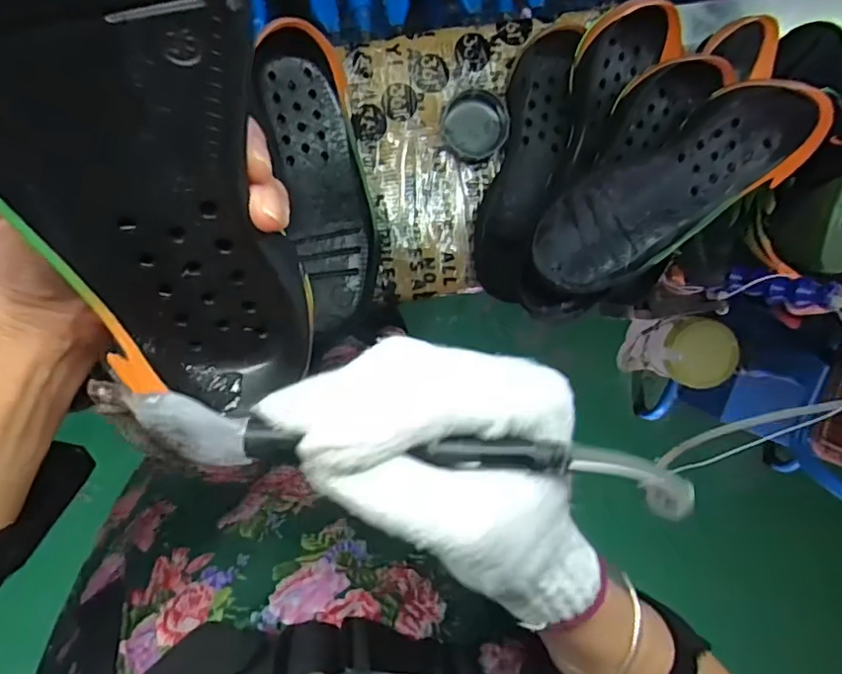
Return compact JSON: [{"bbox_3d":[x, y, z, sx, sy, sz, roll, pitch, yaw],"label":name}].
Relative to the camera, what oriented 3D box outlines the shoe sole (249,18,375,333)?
[{"bbox_3d":[-0.081,-0.125,0.475,0.079,0.043,0.240,-13,95,-2],"label":"shoe sole"}]

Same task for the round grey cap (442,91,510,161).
[{"bbox_3d":[0.050,-0.195,0.532,0.056,0.026,0.057,0,94,-3],"label":"round grey cap"}]

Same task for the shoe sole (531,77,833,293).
[{"bbox_3d":[0.190,-0.111,0.438,0.233,0.038,0.089,-31,96,0],"label":"shoe sole"}]

